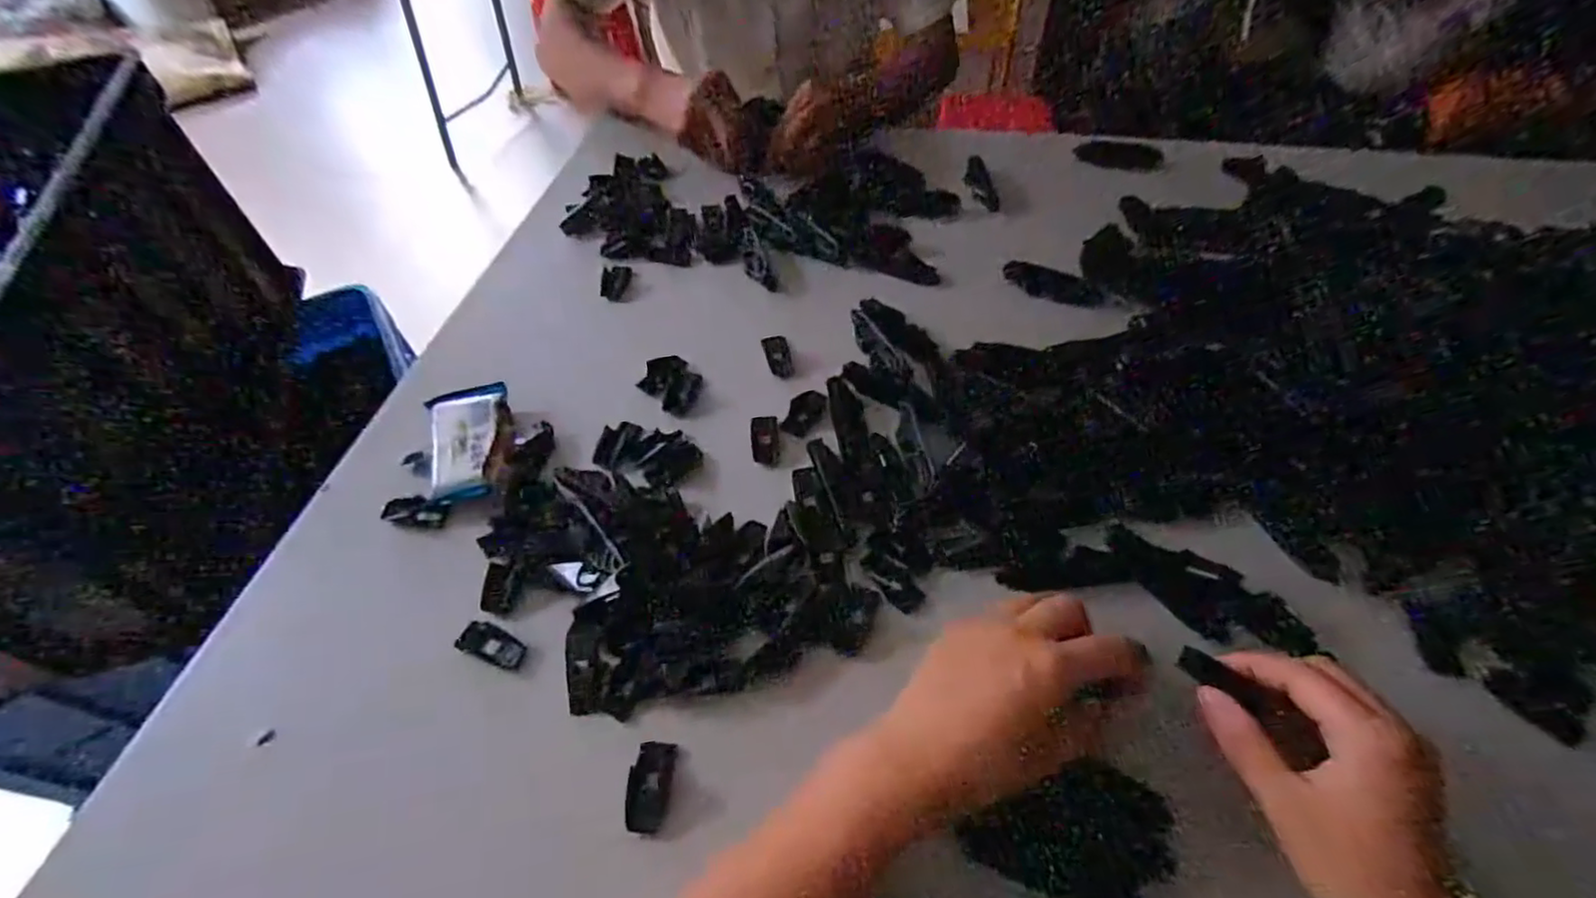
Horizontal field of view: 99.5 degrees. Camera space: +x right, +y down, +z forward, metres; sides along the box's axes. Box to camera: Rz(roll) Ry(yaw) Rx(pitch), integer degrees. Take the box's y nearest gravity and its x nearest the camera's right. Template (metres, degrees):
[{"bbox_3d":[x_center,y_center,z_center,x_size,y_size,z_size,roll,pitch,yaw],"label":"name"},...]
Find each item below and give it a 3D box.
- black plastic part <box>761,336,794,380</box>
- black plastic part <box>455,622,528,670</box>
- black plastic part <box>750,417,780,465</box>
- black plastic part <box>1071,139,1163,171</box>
[{"bbox_3d":[-0.015,-0.072,0.520,0.019,0.004,0.046,-9,54,-5],"label":"black plastic part"},{"bbox_3d":[-0.174,0.111,0.383,0.040,0.008,0.016,16,56,13],"label":"black plastic part"},{"bbox_3d":[-0.023,-0.006,0.471,0.019,0.004,0.045,-5,53,-2],"label":"black plastic part"},{"bbox_3d":[0.298,-0.274,0.629,0.078,0.019,0.020,27,58,35],"label":"black plastic part"}]

